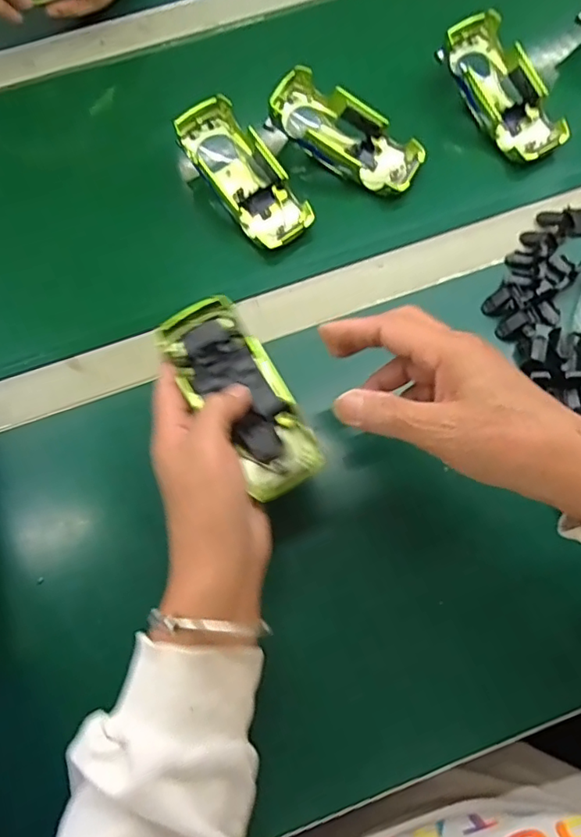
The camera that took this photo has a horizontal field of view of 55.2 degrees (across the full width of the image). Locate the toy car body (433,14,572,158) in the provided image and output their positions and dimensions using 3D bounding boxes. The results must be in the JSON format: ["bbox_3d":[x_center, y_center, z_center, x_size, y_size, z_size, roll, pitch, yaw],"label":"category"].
[{"bbox_3d":[0.183,-0.286,0.485,0.057,0.033,0.137,-27,84,-8],"label":"toy car body"}]

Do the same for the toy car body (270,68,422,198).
[{"bbox_3d":[0.045,-0.238,0.474,0.134,0.031,0.061,34,74,-1],"label":"toy car body"}]

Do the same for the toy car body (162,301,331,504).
[{"bbox_3d":[-0.031,-0.014,0.352,0.053,0.028,0.133,-32,76,-10],"label":"toy car body"}]

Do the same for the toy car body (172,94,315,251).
[{"bbox_3d":[-0.042,-0.200,0.464,0.060,0.034,0.140,-35,84,-10],"label":"toy car body"}]

